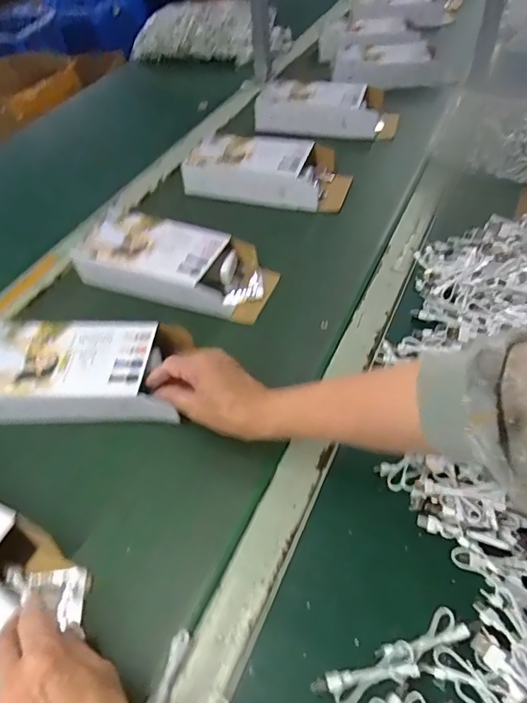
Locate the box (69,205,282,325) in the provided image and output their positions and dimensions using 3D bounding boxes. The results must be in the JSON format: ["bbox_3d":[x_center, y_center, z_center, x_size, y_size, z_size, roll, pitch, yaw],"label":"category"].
[{"bbox_3d":[-0.117,-0.111,0.628,0.244,0.071,0.109,14,49,17],"label":"box"}]

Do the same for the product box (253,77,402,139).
[{"bbox_3d":[0.117,-0.450,0.892,0.254,0.082,0.100,10,48,14],"label":"product box"}]

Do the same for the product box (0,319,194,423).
[{"bbox_3d":[-0.195,0.020,0.515,0.213,0.053,0.103,1,46,5],"label":"product box"}]

